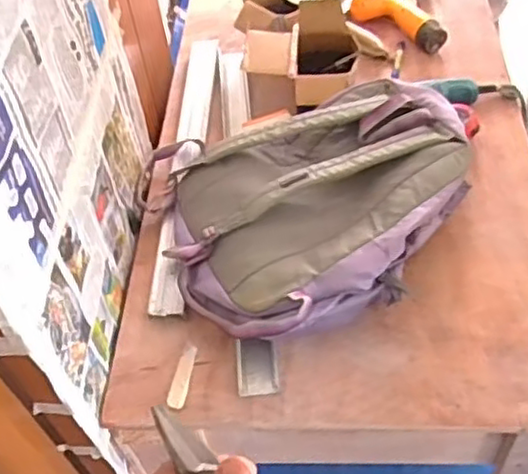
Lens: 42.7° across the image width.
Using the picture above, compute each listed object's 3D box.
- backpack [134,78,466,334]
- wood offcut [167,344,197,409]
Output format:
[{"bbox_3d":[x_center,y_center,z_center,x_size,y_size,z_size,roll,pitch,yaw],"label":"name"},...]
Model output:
[{"bbox_3d":[0.067,-0.076,0.972,0.449,0.117,0.419,-22,52,-12],"label":"backpack"},{"bbox_3d":[-0.103,0.177,0.859,0.021,0.005,0.087,5,52,10],"label":"wood offcut"}]

